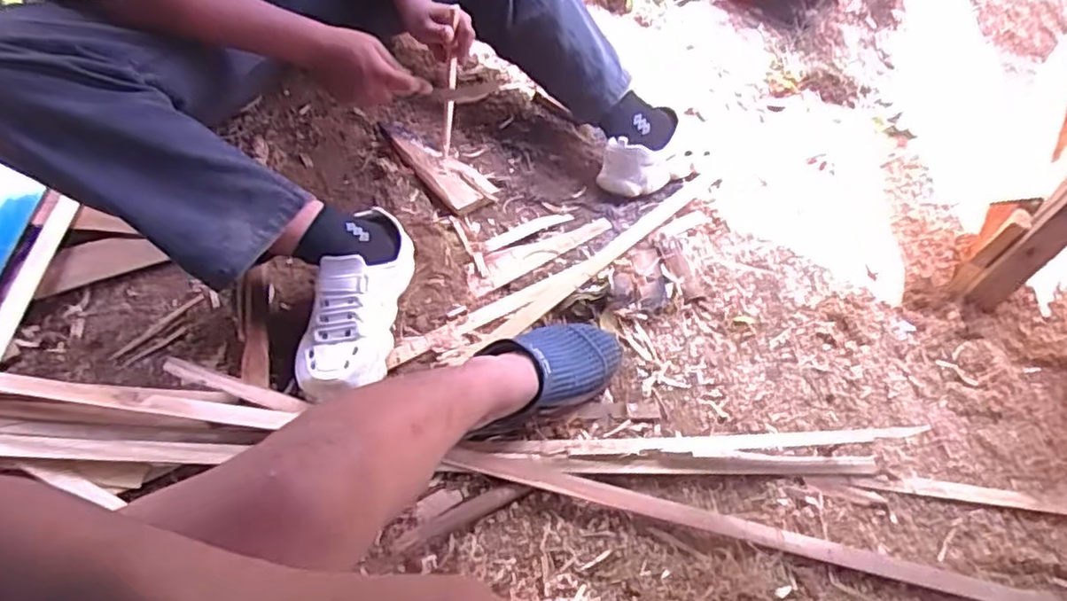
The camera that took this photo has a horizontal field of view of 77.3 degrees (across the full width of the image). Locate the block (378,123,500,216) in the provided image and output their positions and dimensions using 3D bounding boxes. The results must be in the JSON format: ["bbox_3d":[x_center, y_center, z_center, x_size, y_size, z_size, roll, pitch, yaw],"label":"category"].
[{"bbox_3d":[-0.153,-0.213,1.018,0.216,0.025,0.090,40,61,22],"label":"block"}]

